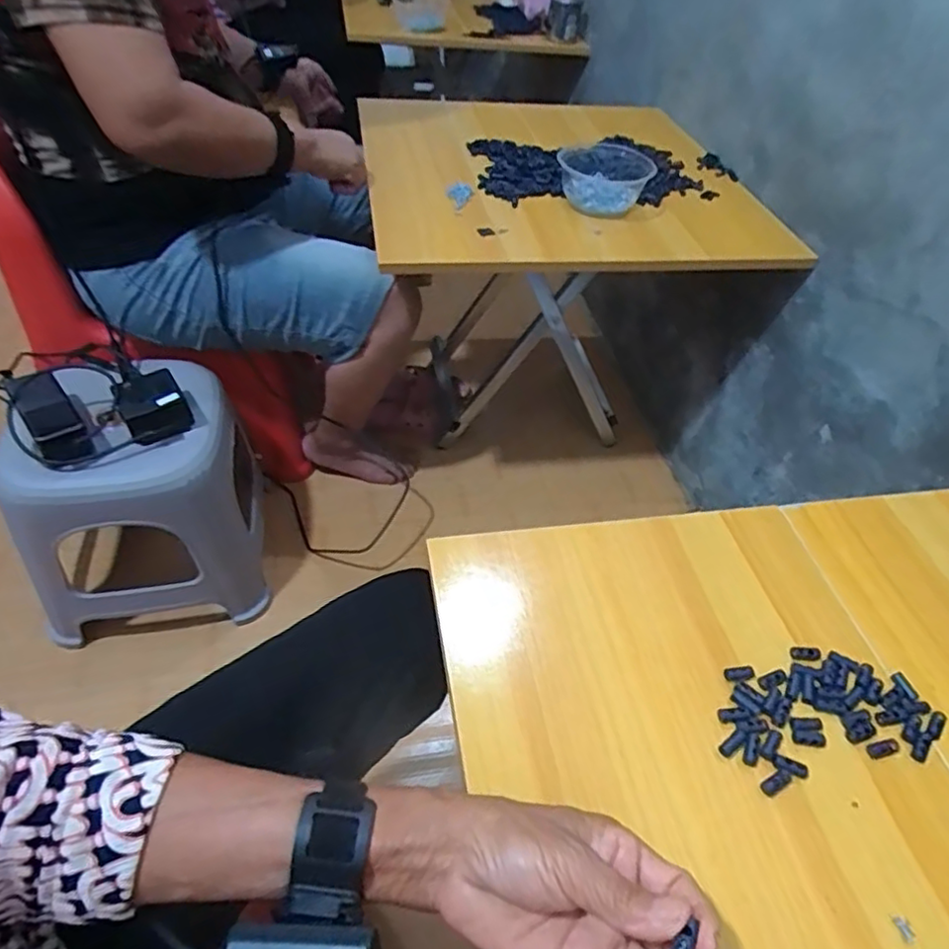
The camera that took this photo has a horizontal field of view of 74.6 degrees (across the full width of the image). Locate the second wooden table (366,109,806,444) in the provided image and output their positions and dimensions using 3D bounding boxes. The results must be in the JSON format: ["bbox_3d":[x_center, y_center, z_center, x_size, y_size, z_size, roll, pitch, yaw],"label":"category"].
[{"bbox_3d":[0.113,-0.332,1.127,0.576,0.477,0.549,-5,48,-11],"label":"second wooden table"}]

